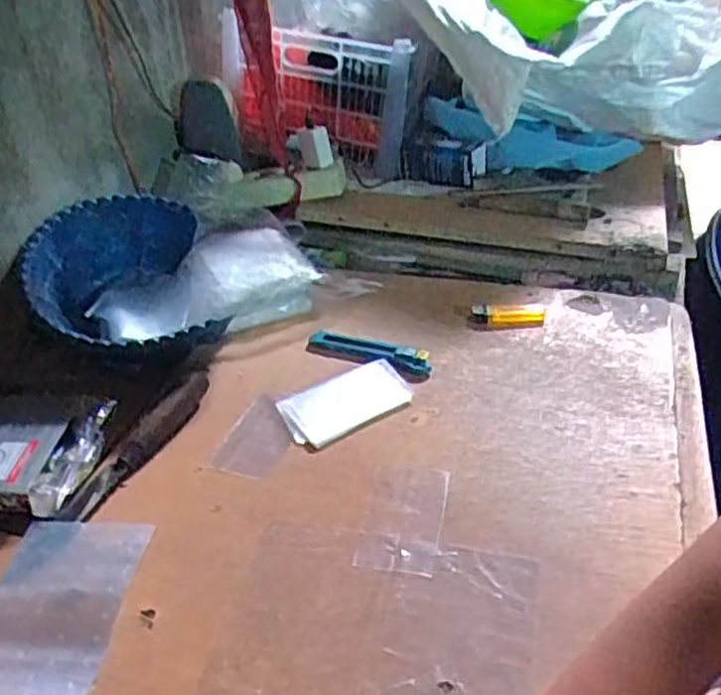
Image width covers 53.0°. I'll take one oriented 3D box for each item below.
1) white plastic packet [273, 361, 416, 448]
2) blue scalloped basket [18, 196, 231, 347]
[{"bbox_3d":[-0.013,0.052,0.699,0.121,0.006,0.073,-17,37,-18],"label":"white plastic packet"},{"bbox_3d":[-0.257,-0.070,0.778,0.187,0.089,0.225,-14,40,-15],"label":"blue scalloped basket"}]

